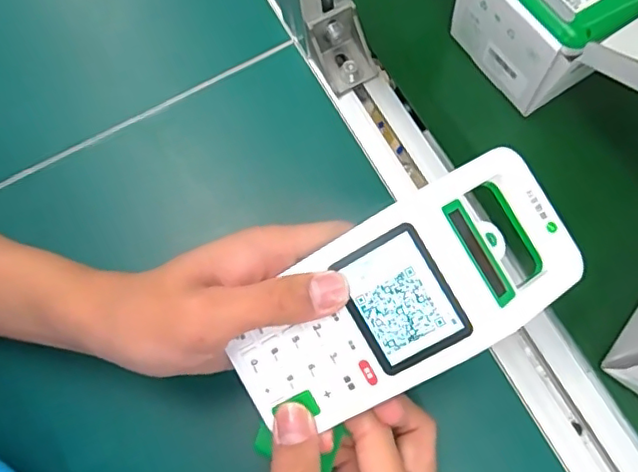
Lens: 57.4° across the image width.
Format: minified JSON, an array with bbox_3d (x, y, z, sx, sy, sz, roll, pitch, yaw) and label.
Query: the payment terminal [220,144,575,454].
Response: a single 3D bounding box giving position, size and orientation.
[{"bbox_3d":[0.041,0.028,0.267,0.169,0.045,0.074,-34,73,-5],"label":"payment terminal"}]

